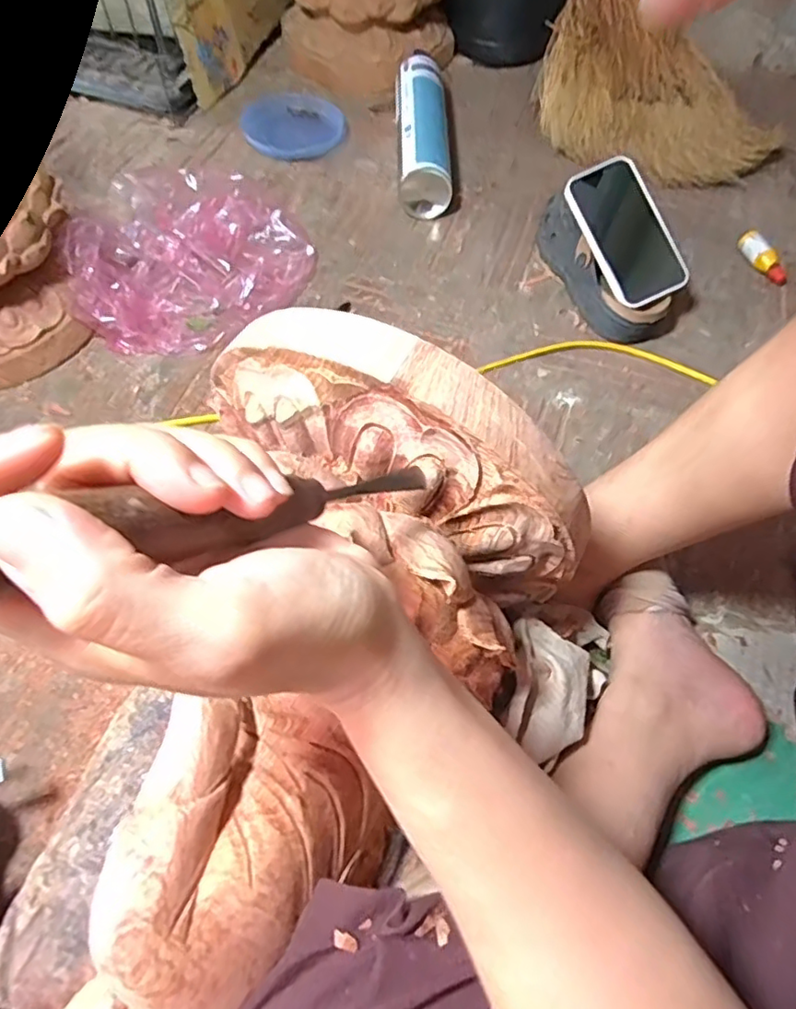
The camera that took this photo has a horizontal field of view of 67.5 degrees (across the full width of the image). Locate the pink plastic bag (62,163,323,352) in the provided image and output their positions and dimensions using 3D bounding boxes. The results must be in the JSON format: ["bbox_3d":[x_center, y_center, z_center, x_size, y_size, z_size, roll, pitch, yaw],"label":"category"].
[{"bbox_3d":[-0.217,-0.274,0.636,0.252,0.075,0.207,-19,63,-13],"label":"pink plastic bag"}]

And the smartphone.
[{"bbox_3d":[0.232,-0.274,0.604,0.074,0.017,0.142,-28,96,-1],"label":"smartphone"}]

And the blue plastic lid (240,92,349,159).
[{"bbox_3d":[-0.134,-0.513,0.798,0.126,0.030,0.133,11,60,3],"label":"blue plastic lid"}]

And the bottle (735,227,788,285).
[{"bbox_3d":[0.428,-0.290,0.696,0.023,0.028,0.073,-14,62,-11],"label":"bottle"}]

